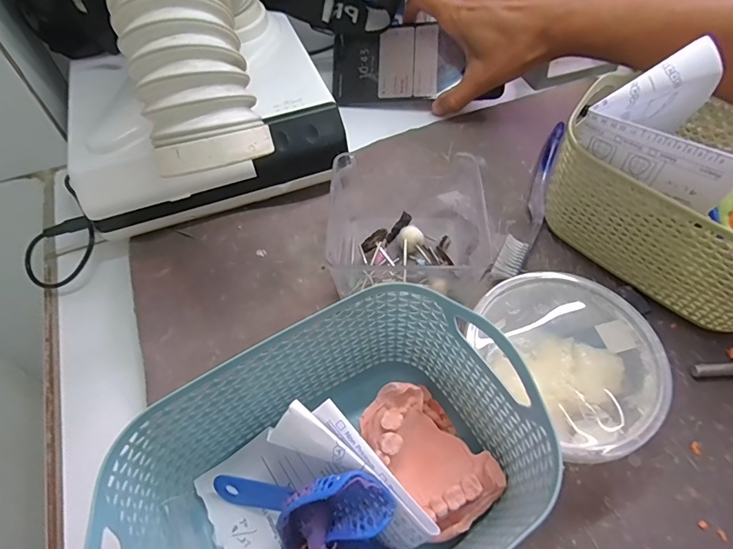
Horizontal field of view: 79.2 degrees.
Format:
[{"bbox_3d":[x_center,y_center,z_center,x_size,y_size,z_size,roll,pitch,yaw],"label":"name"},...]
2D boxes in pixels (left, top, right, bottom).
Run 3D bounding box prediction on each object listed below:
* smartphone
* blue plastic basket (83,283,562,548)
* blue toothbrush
[{"bbox_3d":[0.043,-0.201,0.424,0.148,0.012,0.072,3,92,11],"label":"smartphone"},{"bbox_3d":[-0.013,0.094,0.205,0.172,0.085,0.123,-29,60,-17],"label":"blue plastic basket"},{"bbox_3d":[0.137,-0.066,0.351,0.020,0.017,0.190,22,59,16],"label":"blue toothbrush"}]

